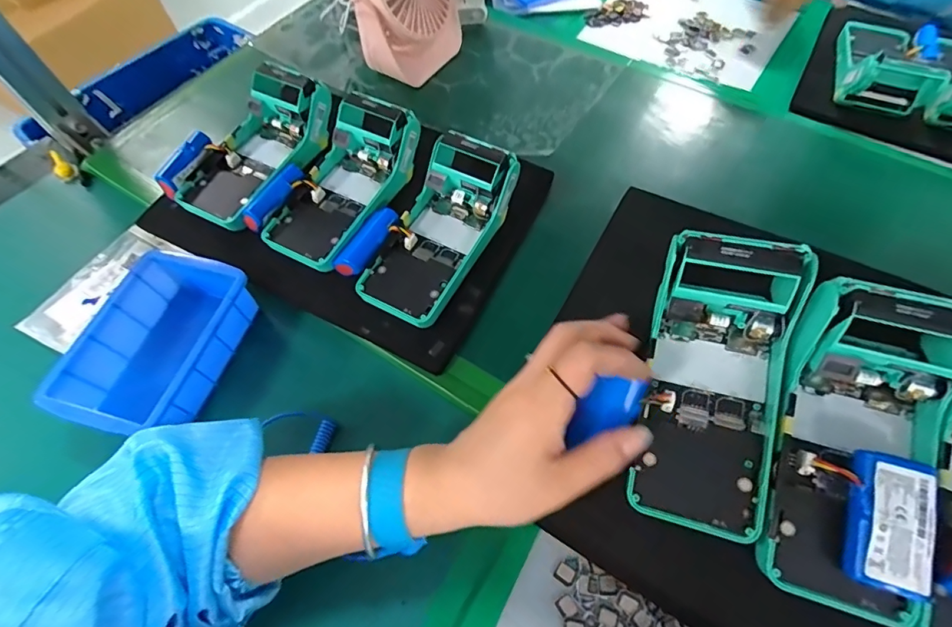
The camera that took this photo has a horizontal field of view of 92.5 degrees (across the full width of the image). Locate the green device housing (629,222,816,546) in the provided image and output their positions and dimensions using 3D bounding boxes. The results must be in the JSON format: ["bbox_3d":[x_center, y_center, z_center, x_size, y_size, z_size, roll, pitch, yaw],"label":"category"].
[{"bbox_3d":[0.144,0.040,0.277,0.078,0.055,0.169,9,89,5],"label":"green device housing"}]

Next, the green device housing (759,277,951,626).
[{"bbox_3d":[0.209,0.071,0.253,0.080,0.050,0.165,19,90,10],"label":"green device housing"}]

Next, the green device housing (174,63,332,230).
[{"bbox_3d":[-0.216,-0.162,0.455,0.085,0.060,0.173,29,78,15],"label":"green device housing"}]

